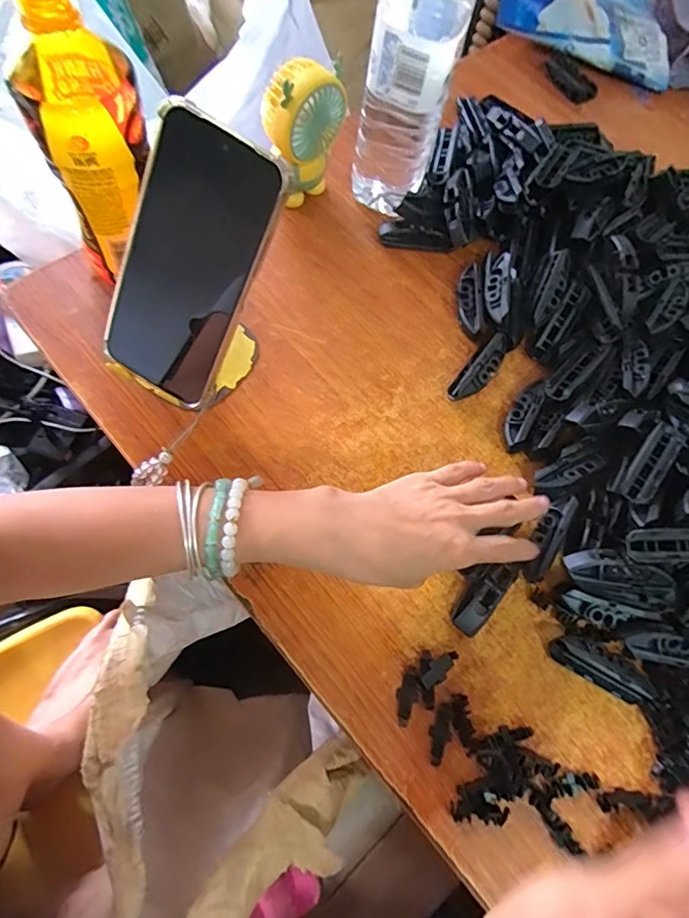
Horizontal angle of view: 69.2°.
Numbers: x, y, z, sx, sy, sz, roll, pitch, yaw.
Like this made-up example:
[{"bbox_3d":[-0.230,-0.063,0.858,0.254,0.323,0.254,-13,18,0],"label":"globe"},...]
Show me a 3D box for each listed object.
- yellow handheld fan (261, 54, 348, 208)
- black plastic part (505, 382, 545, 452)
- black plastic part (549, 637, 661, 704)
[{"bbox_3d":[-0.034,-0.272,0.423,0.035,0.108,0.059,44,70,10],"label":"yellow handheld fan"},{"bbox_3d":[0.142,-0.035,0.398,0.019,0.021,0.064,31,69,5],"label":"black plastic part"},{"bbox_3d":[0.173,0.138,0.335,0.067,0.020,0.024,28,68,4],"label":"black plastic part"}]

